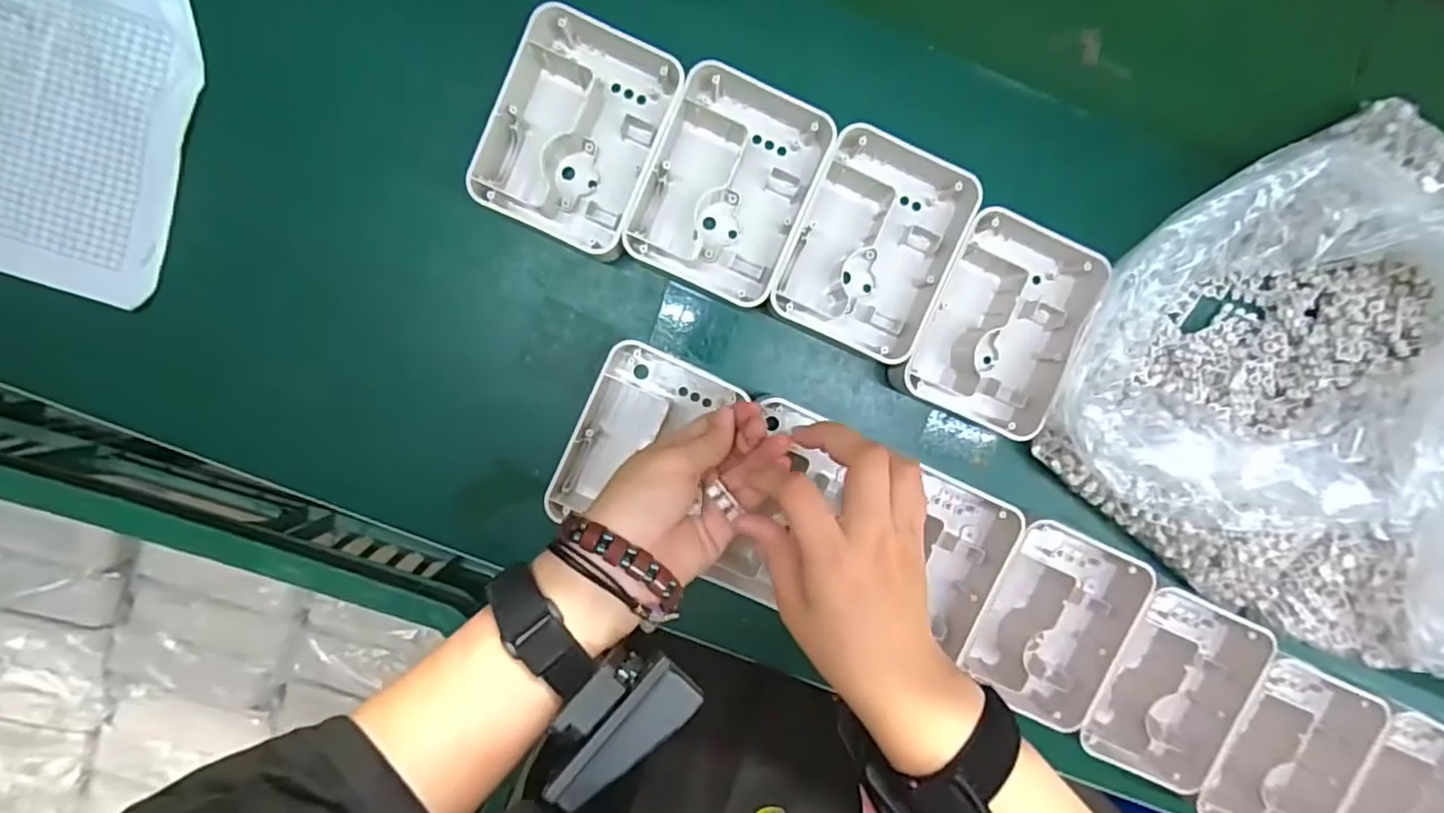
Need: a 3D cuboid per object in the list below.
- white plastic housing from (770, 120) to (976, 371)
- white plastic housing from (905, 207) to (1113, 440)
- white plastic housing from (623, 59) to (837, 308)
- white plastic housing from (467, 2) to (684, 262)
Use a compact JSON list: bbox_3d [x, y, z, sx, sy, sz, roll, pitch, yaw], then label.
[{"bbox_3d":[0.099,-0.107,0.411,0.102,0.034,0.138,23,94,-4],"label":"white plastic housing"},{"bbox_3d":[0.182,-0.059,0.417,0.100,0.036,0.142,18,94,-3],"label":"white plastic housing"},{"bbox_3d":[0.006,-0.142,0.406,0.101,0.037,0.136,23,94,-4],"label":"white plastic housing"},{"bbox_3d":[-0.089,-0.173,0.401,0.099,0.039,0.134,22,94,-4],"label":"white plastic housing"}]

